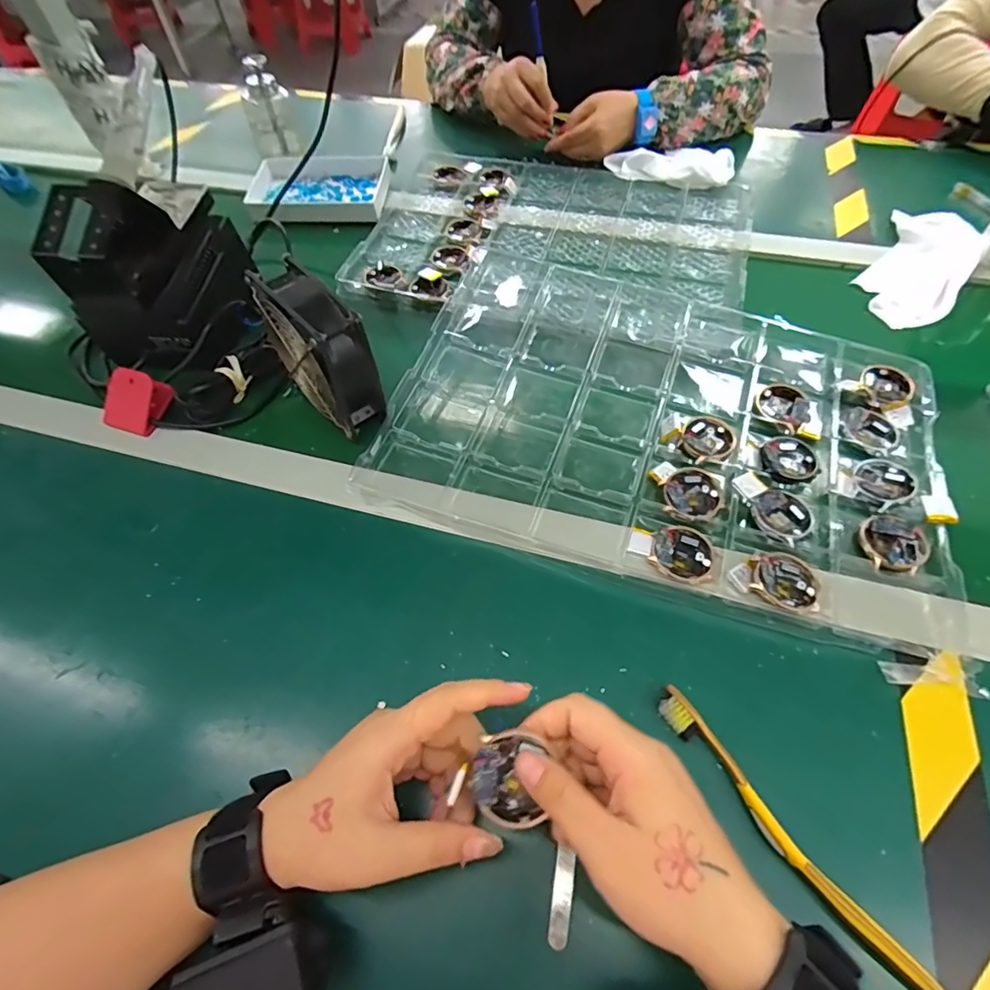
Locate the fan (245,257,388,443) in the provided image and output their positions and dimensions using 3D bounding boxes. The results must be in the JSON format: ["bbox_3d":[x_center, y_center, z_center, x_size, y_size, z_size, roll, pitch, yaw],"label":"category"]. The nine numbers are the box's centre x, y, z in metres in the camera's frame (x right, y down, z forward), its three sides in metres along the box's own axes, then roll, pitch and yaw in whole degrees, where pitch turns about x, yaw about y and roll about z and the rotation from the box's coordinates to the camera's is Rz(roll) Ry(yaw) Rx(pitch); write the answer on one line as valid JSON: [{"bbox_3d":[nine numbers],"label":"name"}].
[{"bbox_3d":[-0.153,-0.125,0.454,0.051,0.109,0.110,-39,62,-21],"label":"fan"}]

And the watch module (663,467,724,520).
[{"bbox_3d":[0.158,-0.001,0.416,0.045,0.005,0.047,15,58,13],"label":"watch module"}]

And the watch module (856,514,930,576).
[{"bbox_3d":[0.296,0.036,0.392,0.045,0.007,0.048,31,63,22],"label":"watch module"}]

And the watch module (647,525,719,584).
[{"bbox_3d":[0.140,0.042,0.387,0.046,0.010,0.042,24,61,18],"label":"watch module"}]

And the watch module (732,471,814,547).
[{"bbox_3d":[0.216,0.007,0.406,0.041,0.015,0.062,-32,60,-17],"label":"watch module"}]

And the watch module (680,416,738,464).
[{"bbox_3d":[0.183,-0.048,0.447,0.049,0.005,0.041,-39,62,-21],"label":"watch module"}]

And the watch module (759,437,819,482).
[{"bbox_3d":[0.243,-0.027,0.437,0.043,0.013,0.051,27,62,20],"label":"watch module"}]

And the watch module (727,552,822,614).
[{"bbox_3d":[0.199,0.058,0.371,0.059,0.013,0.042,19,59,16],"label":"watch module"}]

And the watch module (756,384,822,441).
[{"bbox_3d":[0.257,-0.075,0.460,0.049,0.006,0.052,7,57,8],"label":"watch module"}]

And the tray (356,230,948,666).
[{"bbox_3d":[0.149,-0.099,0.470,0.438,0.030,0.354,15,58,13],"label":"tray"}]

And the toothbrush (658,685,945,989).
[{"bbox_3d":[0.159,0.187,0.293,0.018,0.013,0.180,-32,60,-17],"label":"toothbrush"}]

